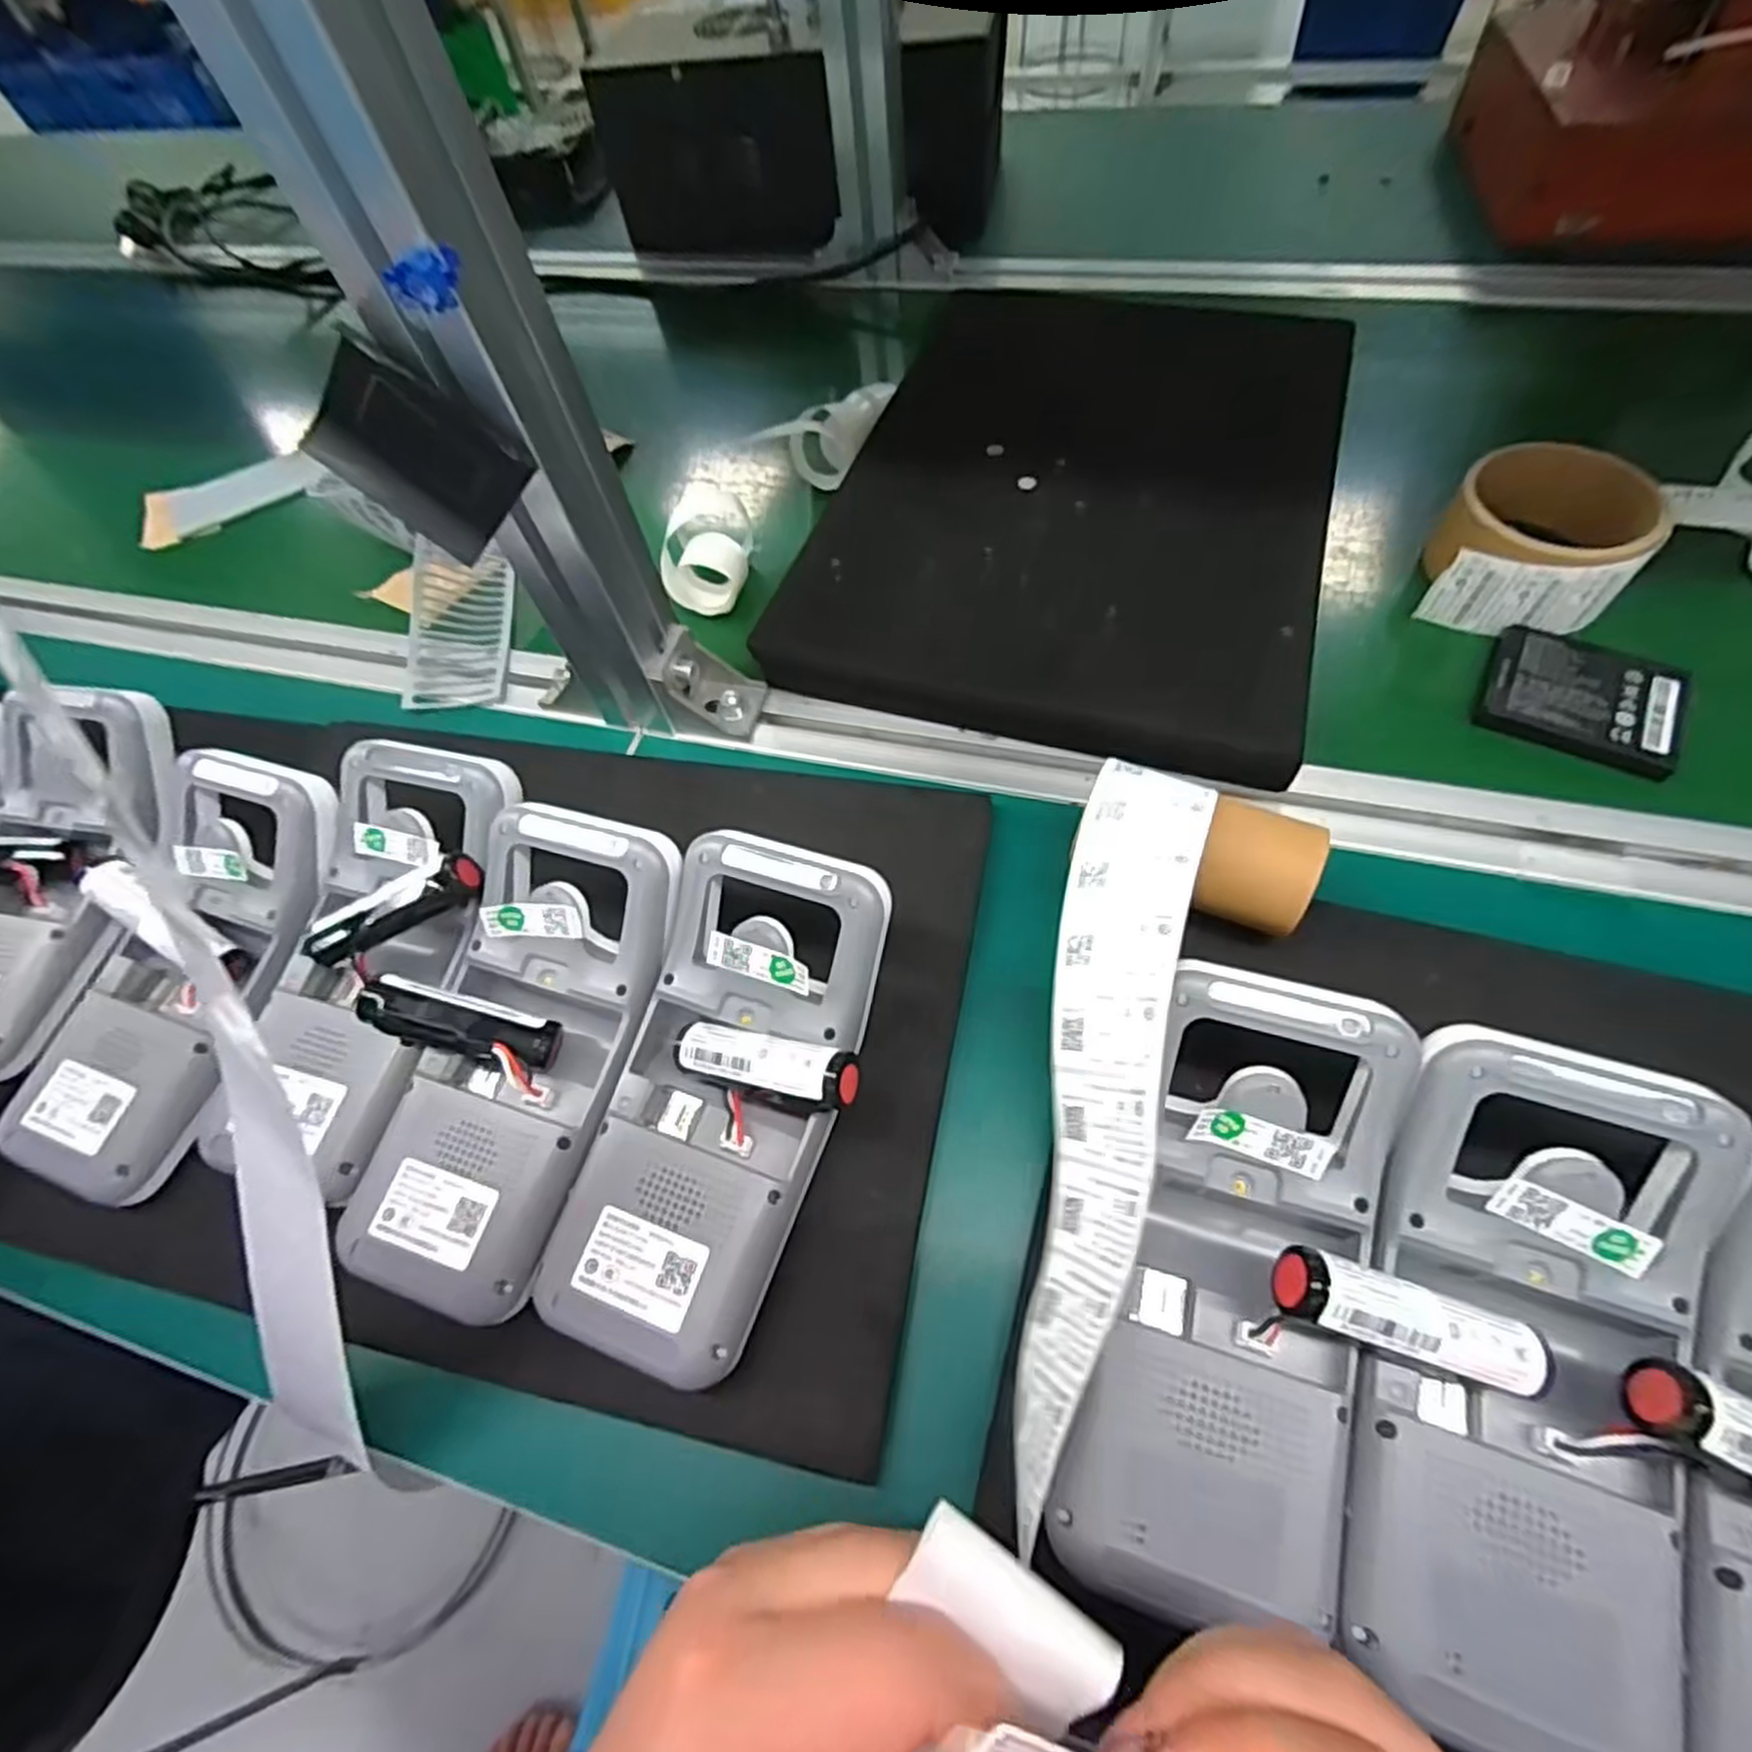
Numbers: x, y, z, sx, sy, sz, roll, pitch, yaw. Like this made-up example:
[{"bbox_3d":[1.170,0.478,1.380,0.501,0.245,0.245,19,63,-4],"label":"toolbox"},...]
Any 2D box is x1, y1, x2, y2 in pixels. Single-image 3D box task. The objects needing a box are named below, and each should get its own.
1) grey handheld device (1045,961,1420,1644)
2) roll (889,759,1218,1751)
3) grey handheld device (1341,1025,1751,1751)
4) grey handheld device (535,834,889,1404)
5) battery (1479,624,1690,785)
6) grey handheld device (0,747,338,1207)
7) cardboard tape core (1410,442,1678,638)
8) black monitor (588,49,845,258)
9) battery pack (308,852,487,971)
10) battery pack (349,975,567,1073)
[{"bbox_3d":[0.105,0.114,0.225,0.070,0.029,0.164,17,78,15],"label":"grey handheld device"},{"bbox_3d":[0.060,0.077,0.225,0.042,0.072,0.267,12,58,12],"label":"roll"},{"bbox_3d":[0.174,0.131,0.208,0.075,0.030,0.166,14,77,13],"label":"grey handheld device"},{"bbox_3d":[-0.050,0.072,0.267,0.078,0.031,0.167,16,79,14],"label":"grey handheld device"},{"bbox_3d":[0.318,-0.083,0.353,0.073,0.013,0.067,26,67,19],"label":"battery"},{"bbox_3d":[-0.276,0.034,0.311,0.083,0.029,0.167,15,77,13],"label":"grey handheld device"},{"bbox_3d":[0.317,-0.159,0.375,0.083,0.043,0.089,31,68,21],"label":"cardboard tape core"},{"bbox_3d":[-0.122,-0.555,0.613,0.178,0.111,0.023,7,62,10],"label":"black monitor"},{"bbox_3d":[-0.184,0.013,0.295,0.070,0.015,0.019,-25,57,5],"label":"battery pack"},{"bbox_3d":[-0.147,0.054,0.279,0.066,0.016,0.020,19,56,-14],"label":"battery pack"}]

